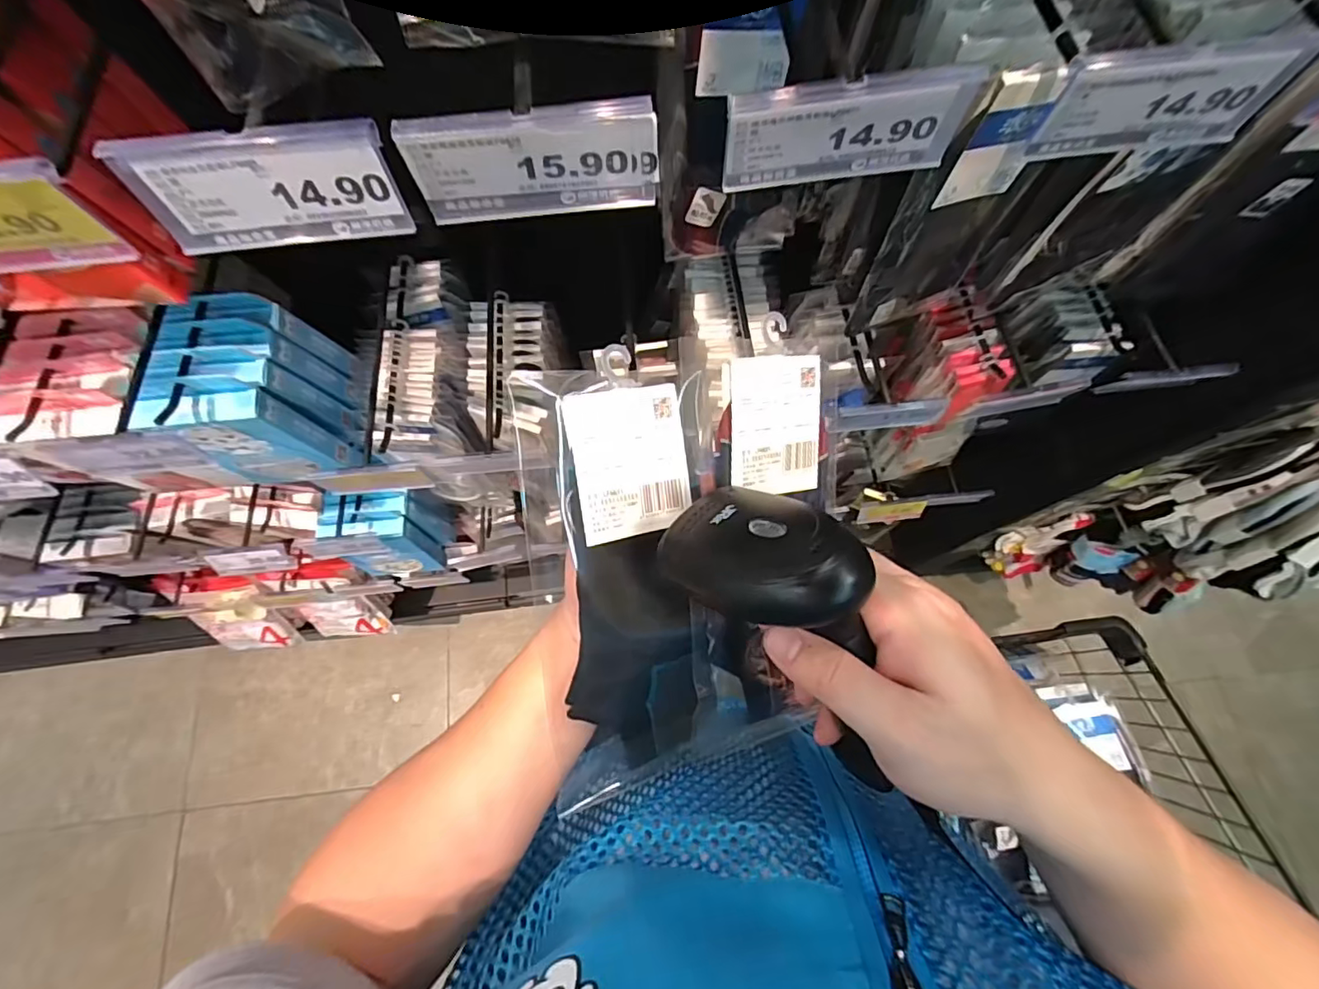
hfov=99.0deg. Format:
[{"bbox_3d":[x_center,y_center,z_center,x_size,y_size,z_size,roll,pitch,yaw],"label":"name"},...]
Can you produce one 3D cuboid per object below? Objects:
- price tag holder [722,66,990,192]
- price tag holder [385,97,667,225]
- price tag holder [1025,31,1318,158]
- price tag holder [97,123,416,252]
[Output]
[{"bbox_3d":[0.079,-0.156,0.243,0.100,0.046,0.005,-4,72,0],"label":"price tag holder"},{"bbox_3d":[-0.052,-0.140,0.241,0.101,0.046,0.009,-6,72,-1],"label":"price tag holder"},{"bbox_3d":[0.218,-0.172,0.246,0.100,0.046,0.008,-4,72,0],"label":"price tag holder"},{"bbox_3d":[-0.159,-0.125,0.233,0.100,0.046,0.012,-7,72,-1],"label":"price tag holder"}]

